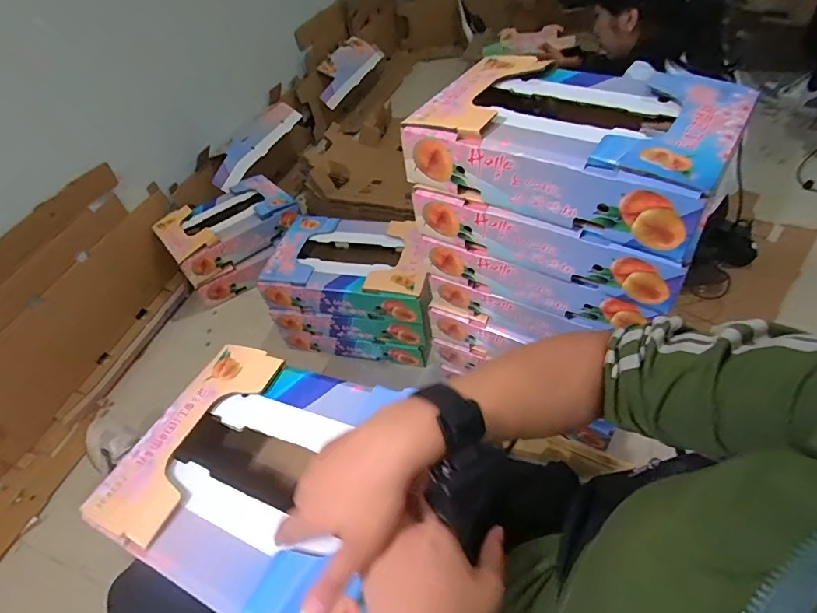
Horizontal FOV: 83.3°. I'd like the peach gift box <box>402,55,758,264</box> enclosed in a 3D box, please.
[{"bbox_3d":[0.222,-0.236,0.647,0.396,0.110,0.240,27,58,25],"label":"peach gift box"}]

